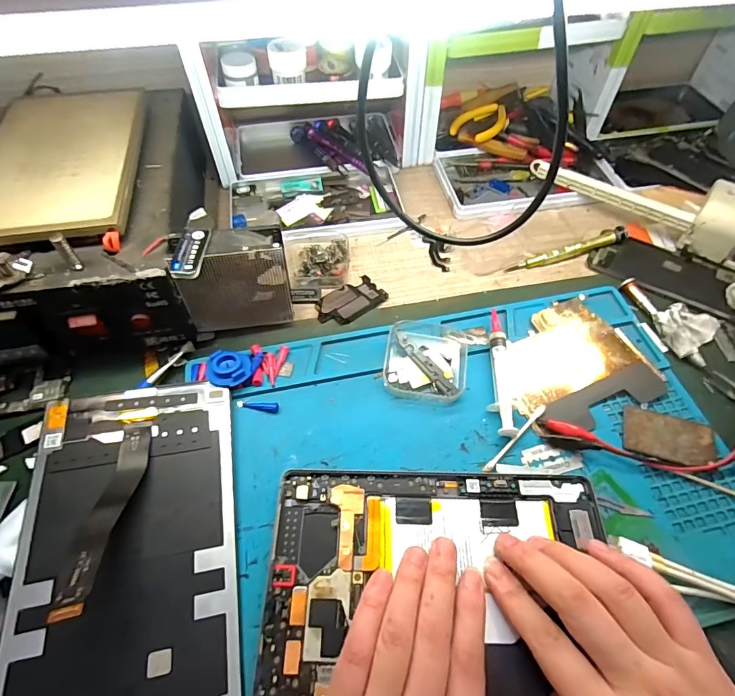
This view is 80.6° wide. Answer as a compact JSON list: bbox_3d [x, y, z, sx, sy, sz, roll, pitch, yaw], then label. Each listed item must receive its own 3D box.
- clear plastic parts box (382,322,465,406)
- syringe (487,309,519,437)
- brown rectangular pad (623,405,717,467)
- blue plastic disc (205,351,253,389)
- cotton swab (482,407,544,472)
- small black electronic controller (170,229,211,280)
[{"bbox_3d":[0.047,0.008,0.344,0.063,0.019,0.069,7,55,5],"label":"clear plastic parts box"},{"bbox_3d":[0.103,0.017,0.338,0.017,0.015,0.107,3,55,2],"label":"syringe"},{"bbox_3d":[0.218,0.066,0.313,0.061,0.004,0.039,15,57,11],"label":"brown rectangular pad"},{"bbox_3d":[-0.108,0.017,0.336,0.035,0.010,0.030,6,55,4],"label":"blue plastic disc"},{"bbox_3d":[0.107,0.064,0.312,0.070,0.004,0.006,-38,63,-23],"label":"cotton swab"},{"bbox_3d":[-0.121,-0.064,0.296,0.018,0.007,0.048,2,57,1],"label":"small black electronic controller"}]

